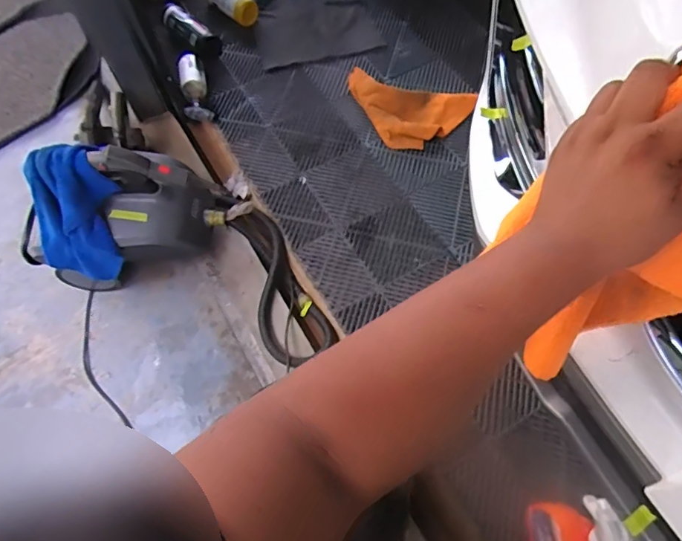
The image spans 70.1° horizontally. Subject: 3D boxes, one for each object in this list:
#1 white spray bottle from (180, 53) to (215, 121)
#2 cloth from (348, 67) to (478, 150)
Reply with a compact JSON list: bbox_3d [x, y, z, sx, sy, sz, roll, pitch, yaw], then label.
[{"bbox_3d":[-0.425,-0.532,1.407,0.071,0.093,0.207,-14,64,-3],"label":"white spray bottle"},{"bbox_3d":[0.171,-0.450,1.350,0.351,0.053,0.232,11,65,9],"label":"cloth"}]

